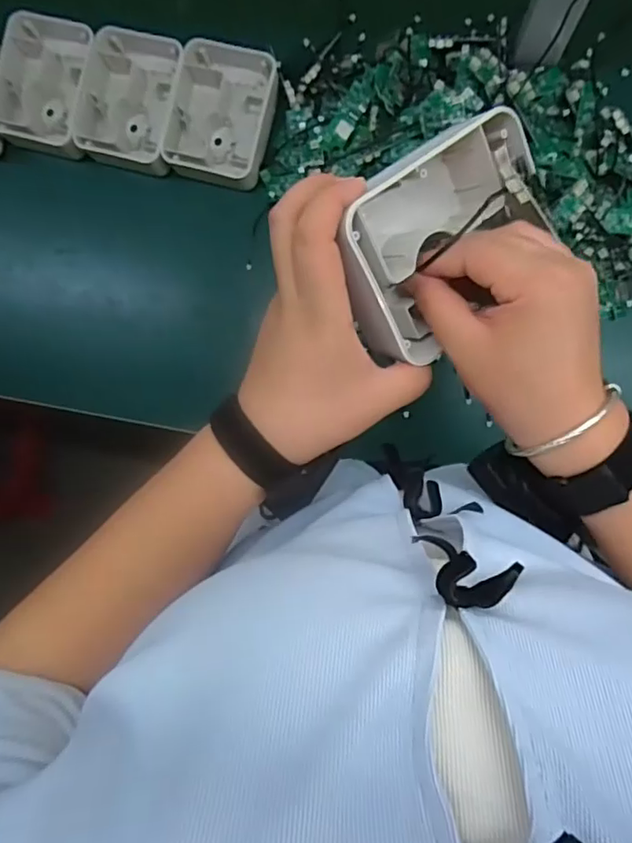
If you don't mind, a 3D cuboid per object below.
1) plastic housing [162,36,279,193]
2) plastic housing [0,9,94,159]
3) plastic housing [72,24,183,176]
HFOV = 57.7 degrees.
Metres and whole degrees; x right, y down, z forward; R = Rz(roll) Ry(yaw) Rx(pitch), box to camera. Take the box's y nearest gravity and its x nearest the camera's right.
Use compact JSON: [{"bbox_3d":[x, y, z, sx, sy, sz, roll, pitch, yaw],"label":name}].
[{"bbox_3d":[-0.097,-0.319,0.603,0.103,0.041,0.132,14,91,7],"label":"plastic housing"},{"bbox_3d":[-0.289,-0.360,0.616,0.101,0.036,0.132,13,91,7],"label":"plastic housing"},{"bbox_3d":[-0.196,-0.338,0.606,0.103,0.035,0.138,13,91,7],"label":"plastic housing"}]

